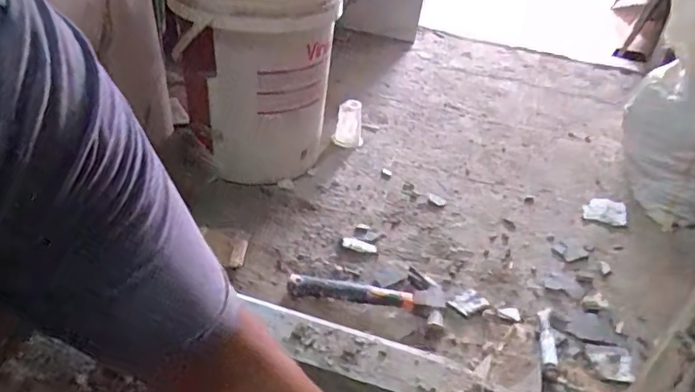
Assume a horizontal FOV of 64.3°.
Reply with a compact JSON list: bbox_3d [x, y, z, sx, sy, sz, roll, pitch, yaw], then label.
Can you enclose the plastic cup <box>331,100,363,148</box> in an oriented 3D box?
[{"bbox_3d":[0.001,-0.159,1.269,0.070,0.103,0.059,0,36,-9],"label":"plastic cup"}]

